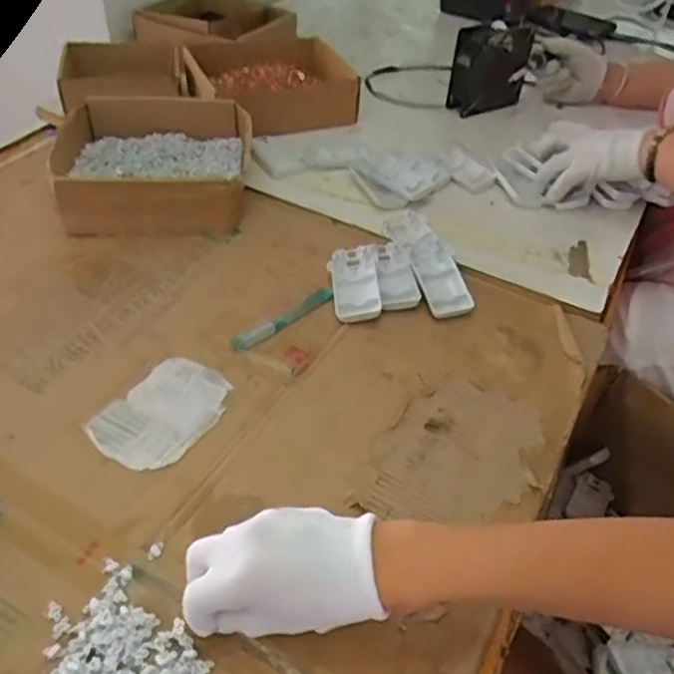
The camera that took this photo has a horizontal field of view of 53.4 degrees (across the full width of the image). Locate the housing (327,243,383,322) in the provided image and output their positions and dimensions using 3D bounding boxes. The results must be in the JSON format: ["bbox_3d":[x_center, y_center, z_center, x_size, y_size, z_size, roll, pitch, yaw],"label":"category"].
[{"bbox_3d":[0.019,-0.058,0.687,0.048,0.023,0.090,-1,45,-5],"label":"housing"}]

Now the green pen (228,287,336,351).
[{"bbox_3d":[-0.051,-0.017,0.648,0.119,0.009,0.018,-30,54,-29],"label":"green pen"}]

